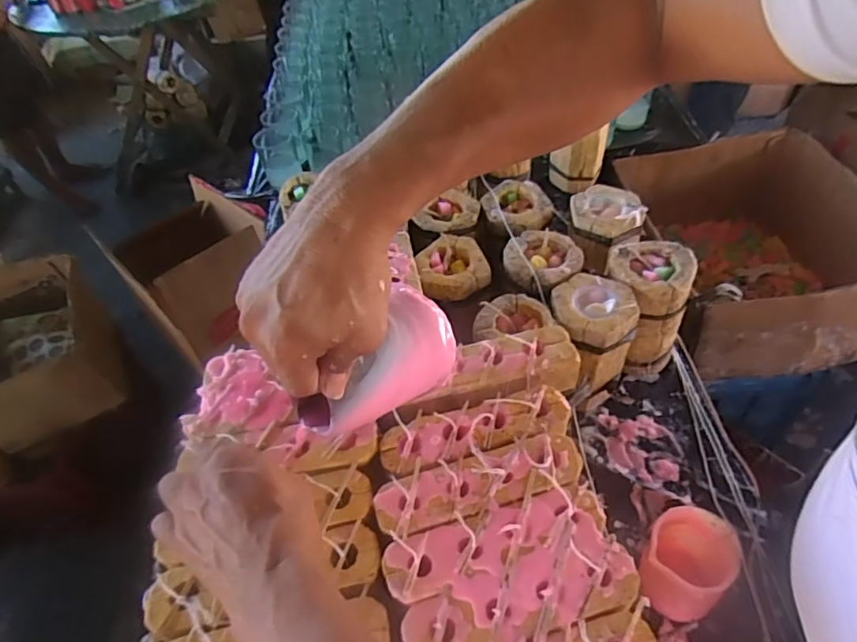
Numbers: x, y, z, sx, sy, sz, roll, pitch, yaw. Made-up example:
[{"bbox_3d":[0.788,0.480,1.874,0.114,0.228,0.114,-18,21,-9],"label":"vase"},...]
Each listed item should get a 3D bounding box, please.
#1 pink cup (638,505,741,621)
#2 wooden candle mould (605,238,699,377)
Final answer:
[{"bbox_3d":[0.246,0.233,0.529,0.070,0.090,0.075,-2,49,3],"label":"pink cup"},{"bbox_3d":[0.272,-0.012,0.702,0.103,0.164,0.089,13,51,15],"label":"wooden candle mould"}]

